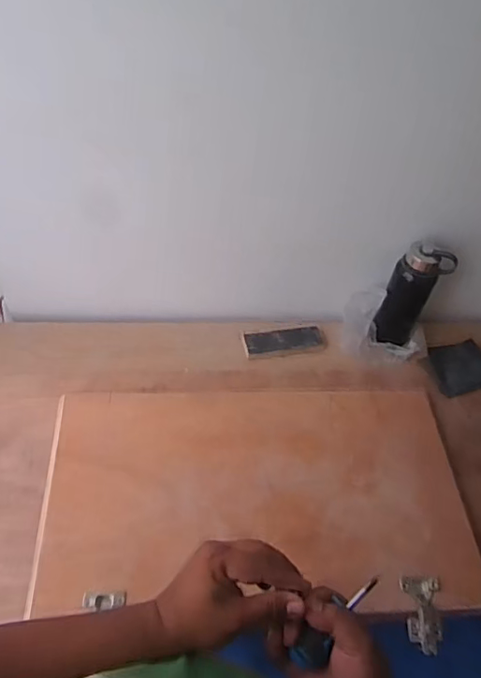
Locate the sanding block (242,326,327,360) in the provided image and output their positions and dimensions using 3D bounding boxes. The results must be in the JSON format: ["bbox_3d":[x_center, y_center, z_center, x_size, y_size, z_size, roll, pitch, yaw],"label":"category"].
[{"bbox_3d":[0.097,0.005,1.175,0.182,0.009,0.069,-6,52,-10],"label":"sanding block"}]

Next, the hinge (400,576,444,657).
[{"bbox_3d":[0.287,0.435,0.844,0.059,0.033,0.107,6,51,-1],"label":"hinge"}]

